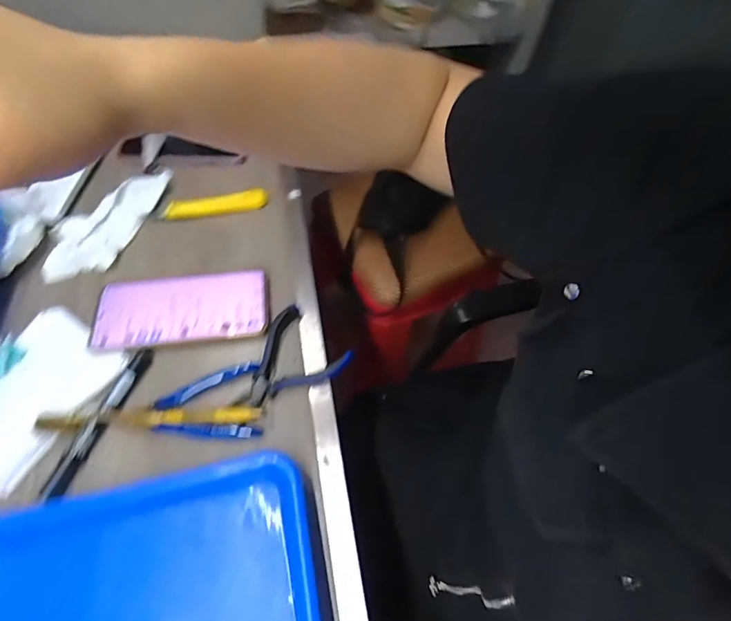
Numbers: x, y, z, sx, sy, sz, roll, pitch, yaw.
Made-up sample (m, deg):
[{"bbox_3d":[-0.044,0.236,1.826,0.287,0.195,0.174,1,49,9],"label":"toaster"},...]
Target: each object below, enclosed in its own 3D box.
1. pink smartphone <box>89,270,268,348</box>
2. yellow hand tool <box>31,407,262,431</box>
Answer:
[{"bbox_3d":[-0.181,-0.001,0.409,0.163,0.010,0.077,-5,59,-5],"label":"pink smartphone"},{"bbox_3d":[-0.177,0.090,0.345,0.176,0.015,0.014,-2,58,-3],"label":"yellow hand tool"}]

